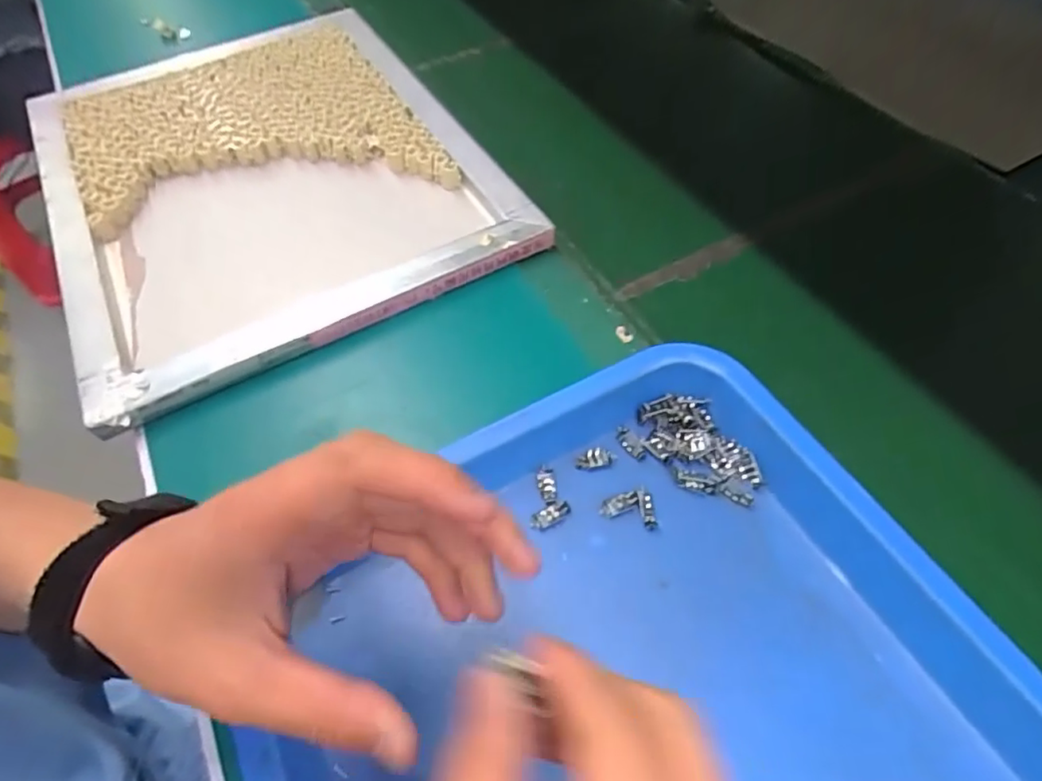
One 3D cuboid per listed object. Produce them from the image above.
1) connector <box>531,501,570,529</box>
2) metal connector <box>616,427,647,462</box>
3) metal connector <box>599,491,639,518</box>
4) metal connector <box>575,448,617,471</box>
[{"bbox_3d":[0.019,0.076,0.356,0.025,0.007,0.011,-30,61,-18],"label":"connector"},{"bbox_3d":[0.073,0.035,0.384,0.011,0.006,0.026,-22,59,-14],"label":"metal connector"},{"bbox_3d":[0.060,0.070,0.357,0.025,0.004,0.011,-23,58,-1],"label":"metal connector"},{"bbox_3d":[0.049,0.044,0.376,0.027,0.006,0.011,-10,56,-6],"label":"metal connector"}]

